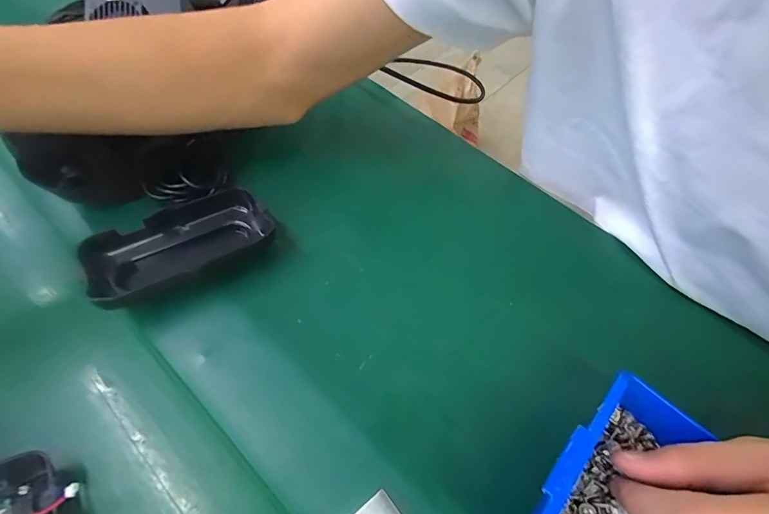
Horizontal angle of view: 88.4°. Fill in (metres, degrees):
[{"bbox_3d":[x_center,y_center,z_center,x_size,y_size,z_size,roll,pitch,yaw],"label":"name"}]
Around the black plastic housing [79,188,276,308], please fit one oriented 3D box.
[{"bbox_3d":[-0.135,-0.010,0.264,0.113,0.028,0.040,-26,65,-18],"label":"black plastic housing"}]

